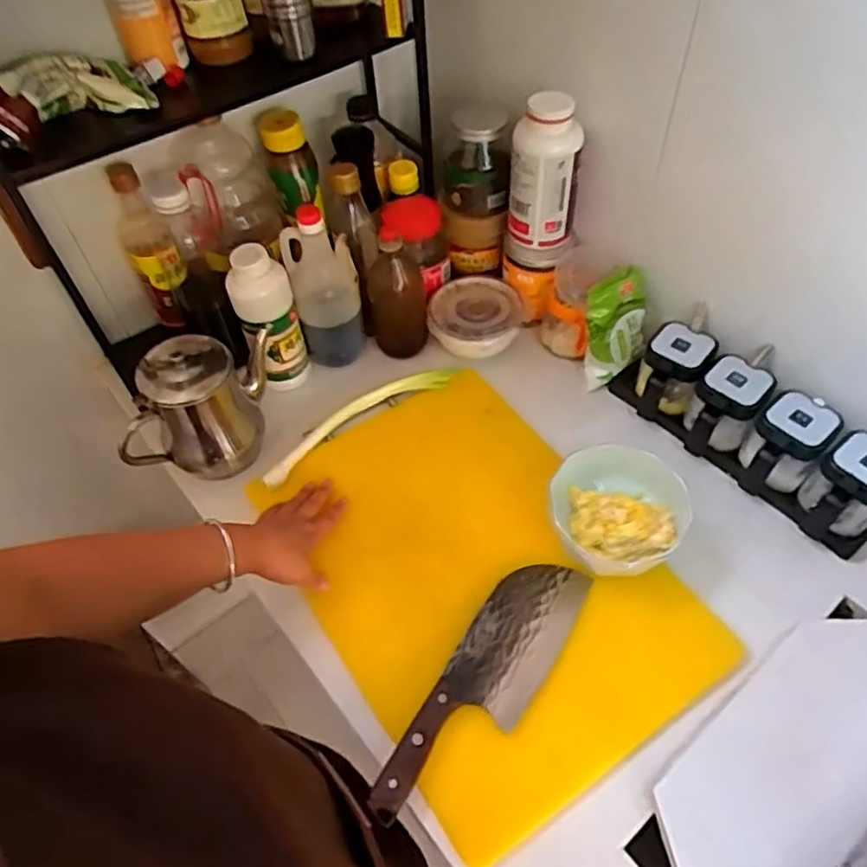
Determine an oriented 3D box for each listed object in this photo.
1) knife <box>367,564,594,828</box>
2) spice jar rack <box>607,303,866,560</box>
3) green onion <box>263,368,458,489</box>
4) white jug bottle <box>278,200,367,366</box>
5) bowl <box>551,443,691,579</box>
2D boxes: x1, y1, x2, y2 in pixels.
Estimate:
[{"bbox_3d":[0.053,0.235,0.631,0.084,0.026,0.289,26,58,21],"label":"knife"},{"bbox_3d":[0.364,-0.009,0.770,0.117,0.091,0.325,-34,58,-21],"label":"spice jar rack"},{"bbox_3d":[-0.095,-0.018,0.837,0.279,0.027,0.052,-32,57,-19],"label":"green onion"},{"bbox_3d":[-0.133,-0.171,0.835,0.082,0.207,0.081,-15,53,-8],"label":"white jug bottle"},{"bbox_3d":[0.203,0.089,0.709,0.128,0.081,0.133,-2,53,2],"label":"bowl"}]

